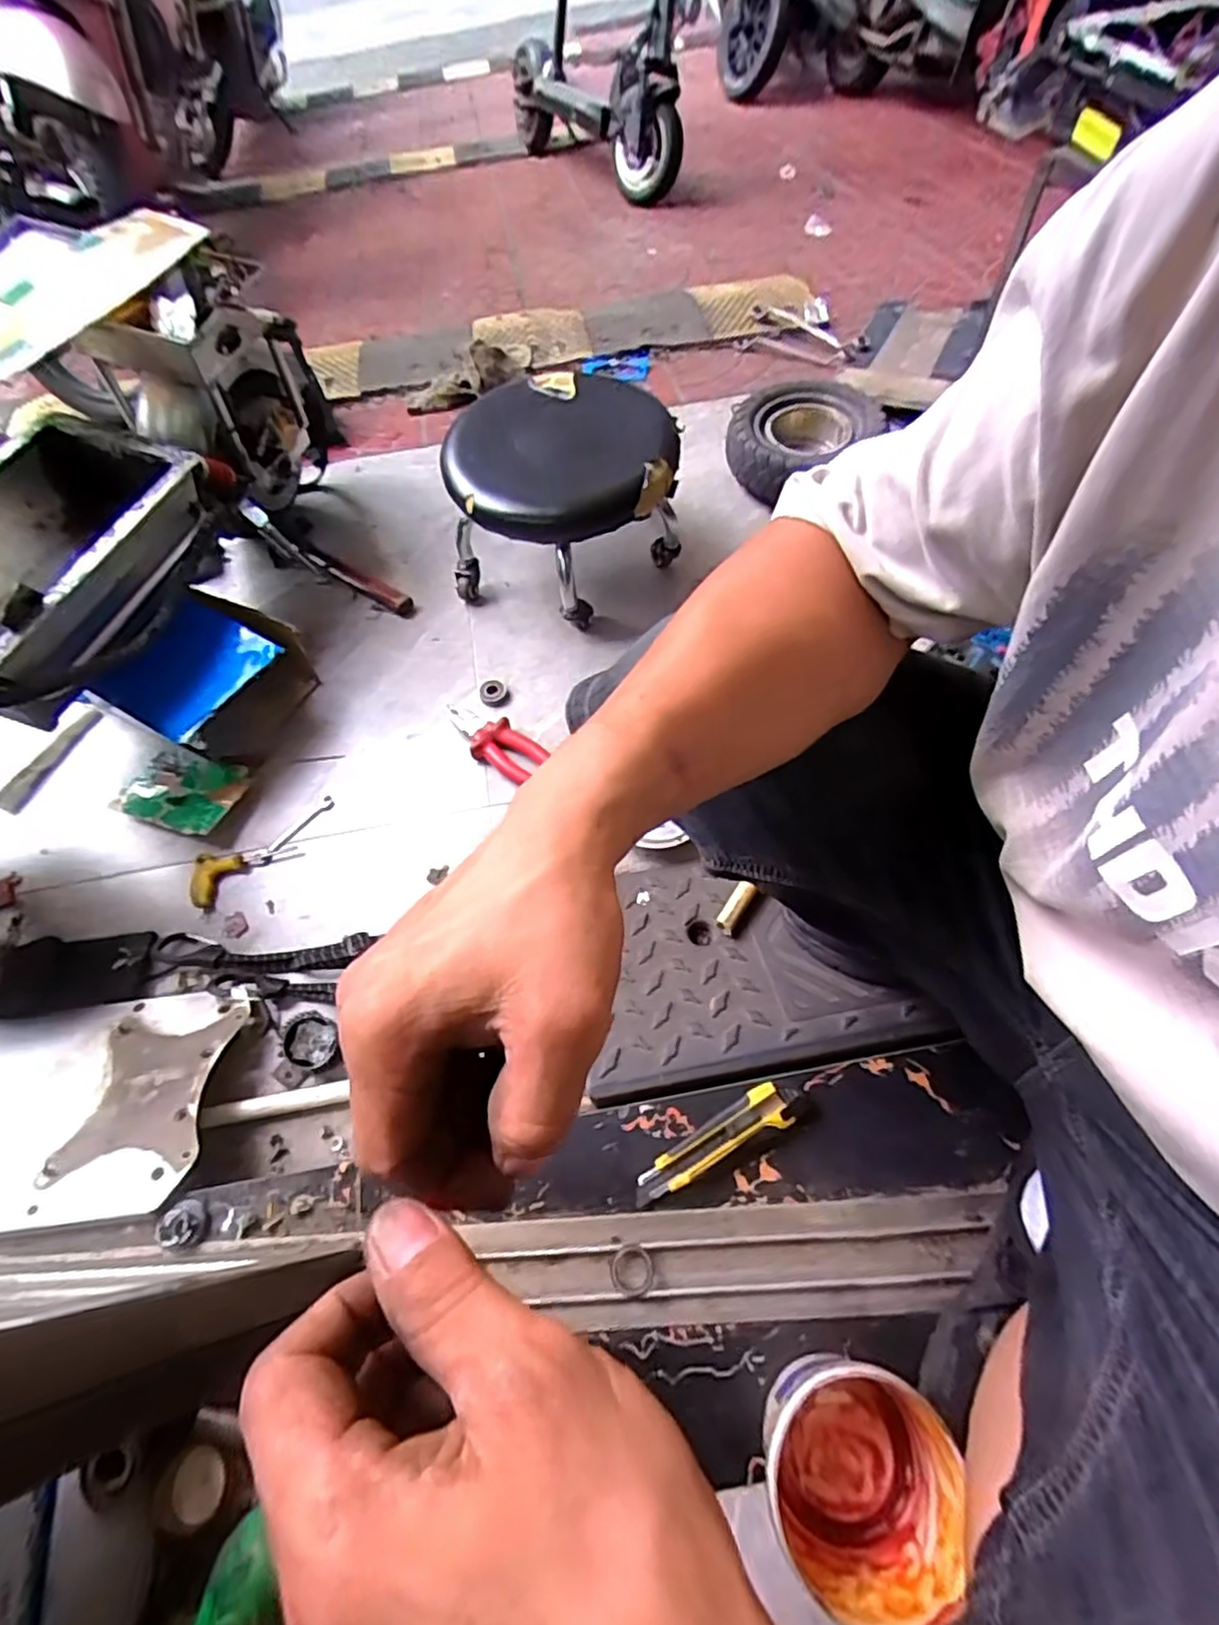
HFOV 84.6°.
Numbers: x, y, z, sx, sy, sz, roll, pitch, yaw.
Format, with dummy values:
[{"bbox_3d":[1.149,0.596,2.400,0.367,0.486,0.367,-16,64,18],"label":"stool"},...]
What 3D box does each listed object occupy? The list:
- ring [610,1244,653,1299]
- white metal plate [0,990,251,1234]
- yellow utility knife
[{"bbox_3d":[0.018,0.370,0.541,0.034,0.006,0.036,-1,61,3],"label":"ring"},{"bbox_3d":[-0.596,0.294,0.666,0.410,0.013,0.227,-8,41,0],"label":"white metal plate"},{"bbox_3d":[0.095,0.285,0.583,0.159,0.019,0.036,-28,63,-11],"label":"yellow utility knife"}]

